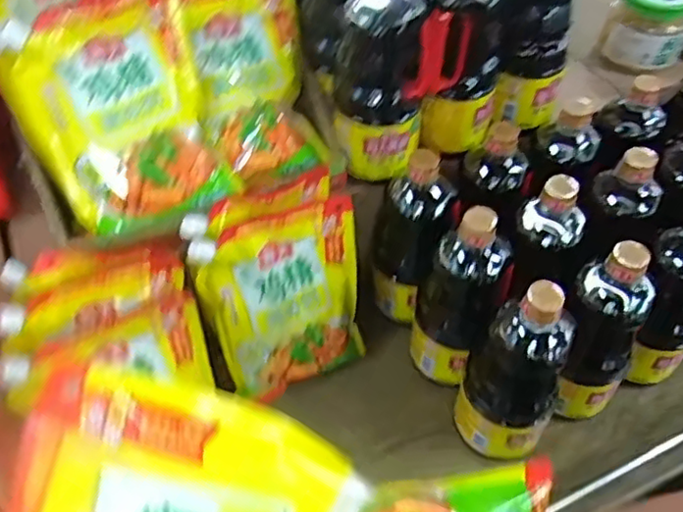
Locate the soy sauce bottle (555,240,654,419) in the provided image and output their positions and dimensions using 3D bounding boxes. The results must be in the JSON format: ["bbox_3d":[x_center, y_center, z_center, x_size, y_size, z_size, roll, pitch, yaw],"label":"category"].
[{"bbox_3d":[0.280,0.081,0.690,0.079,0.224,0.089,1,50,2],"label":"soy sauce bottle"}]

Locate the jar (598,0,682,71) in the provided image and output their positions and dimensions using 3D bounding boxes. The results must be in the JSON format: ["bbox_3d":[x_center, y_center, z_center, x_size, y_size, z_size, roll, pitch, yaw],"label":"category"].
[{"bbox_3d":[0.423,-0.321,0.884,0.105,0.092,0.087,25,55,20],"label":"jar"}]

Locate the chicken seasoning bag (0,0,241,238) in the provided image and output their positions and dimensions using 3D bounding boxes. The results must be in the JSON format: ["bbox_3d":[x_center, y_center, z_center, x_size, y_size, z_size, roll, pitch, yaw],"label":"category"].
[{"bbox_3d":[-0.240,-0.147,0.672,0.196,0.249,0.061,-19,8,-9],"label":"chicken seasoning bag"}]

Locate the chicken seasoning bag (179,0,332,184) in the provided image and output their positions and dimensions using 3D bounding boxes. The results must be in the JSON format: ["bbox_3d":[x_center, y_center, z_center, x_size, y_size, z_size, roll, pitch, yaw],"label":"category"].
[{"bbox_3d":[-0.101,-0.199,0.720,0.141,0.034,0.225,-16,95,-21],"label":"chicken seasoning bag"}]

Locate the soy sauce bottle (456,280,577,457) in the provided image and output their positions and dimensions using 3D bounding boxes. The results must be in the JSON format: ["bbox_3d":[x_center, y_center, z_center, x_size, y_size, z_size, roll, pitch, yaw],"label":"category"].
[{"bbox_3d":[0.177,0.123,0.660,0.099,0.231,0.082,25,55,20],"label":"soy sauce bottle"}]

